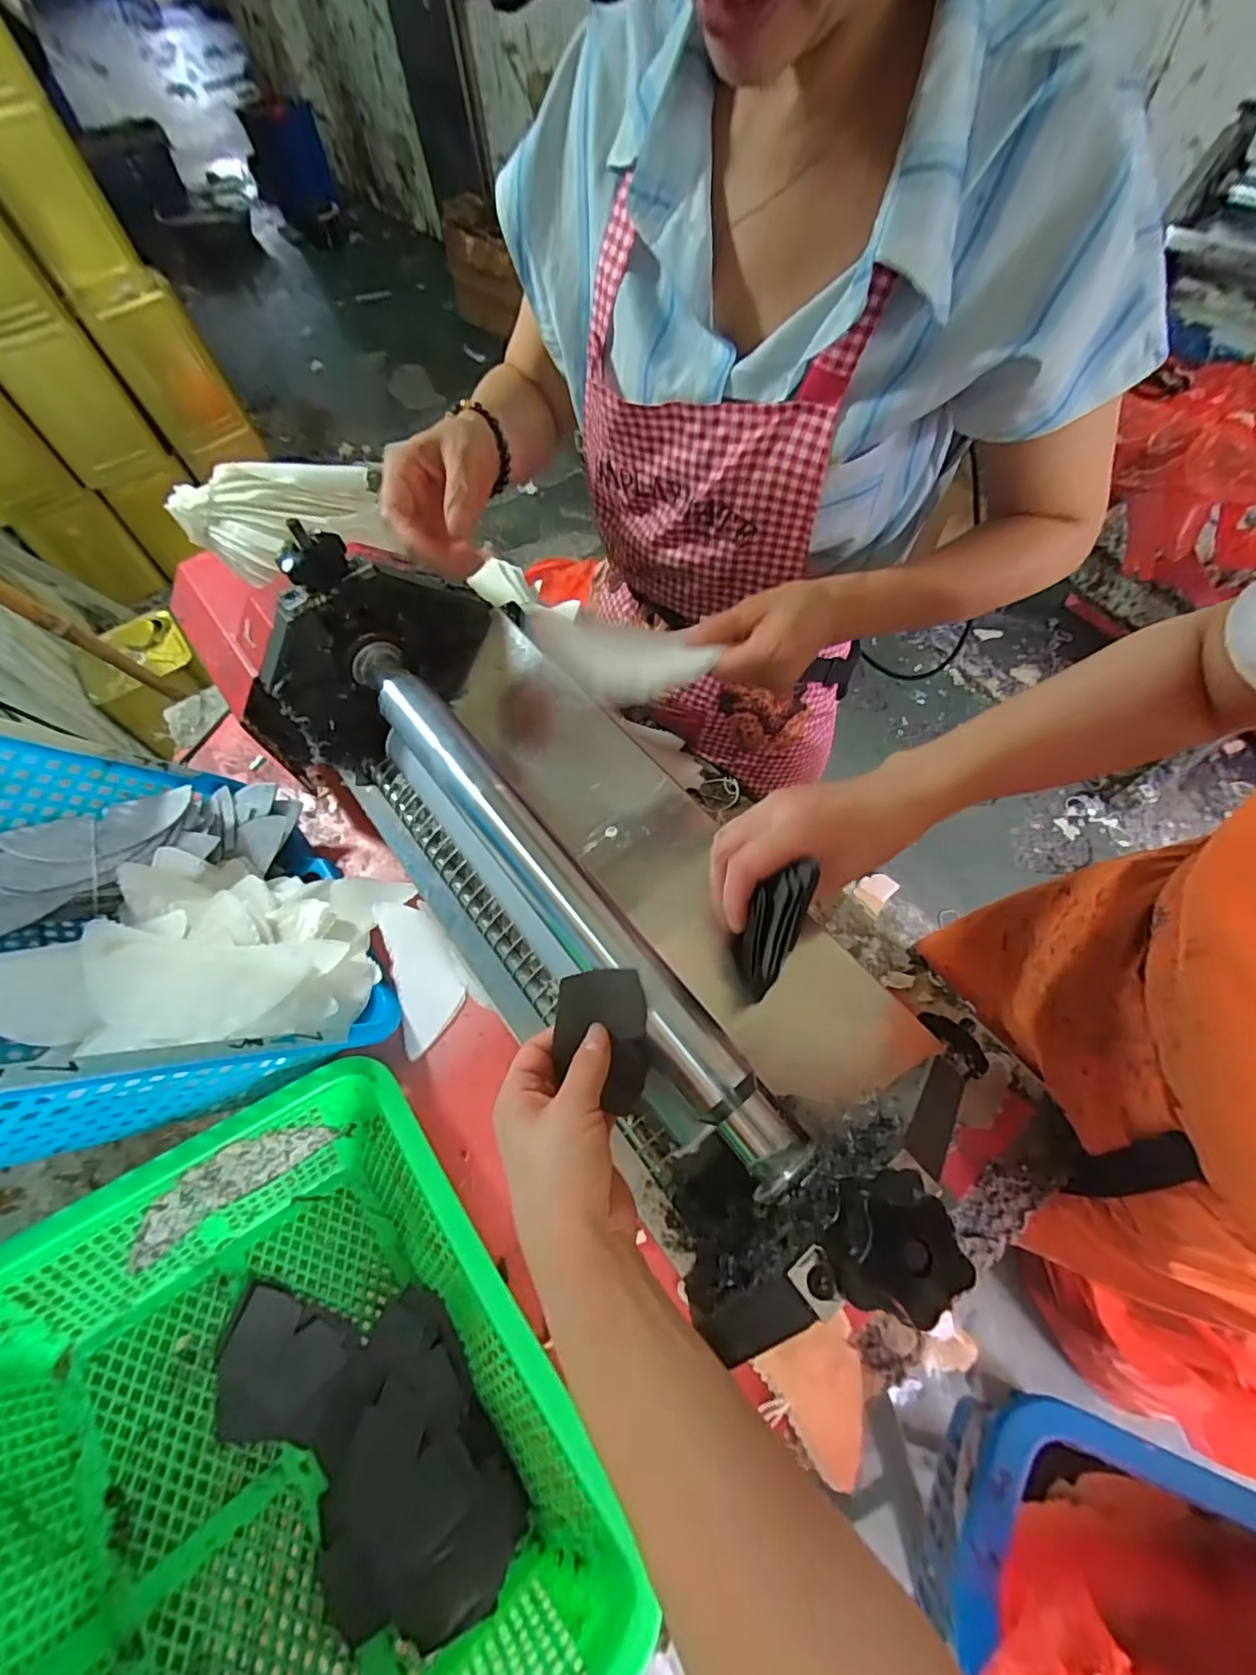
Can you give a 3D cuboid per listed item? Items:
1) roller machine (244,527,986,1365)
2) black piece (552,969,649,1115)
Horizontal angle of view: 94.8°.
[{"bbox_3d":[-0.033,0.000,0.381,0.215,0.194,0.519,-36,66,-15],"label":"roller machine"},{"bbox_3d":[-0.014,0.119,0.333,0.052,0.013,0.084,-3,94,13],"label":"black piece"}]

